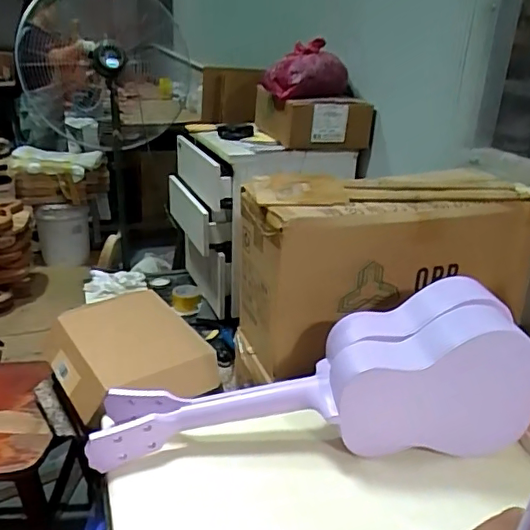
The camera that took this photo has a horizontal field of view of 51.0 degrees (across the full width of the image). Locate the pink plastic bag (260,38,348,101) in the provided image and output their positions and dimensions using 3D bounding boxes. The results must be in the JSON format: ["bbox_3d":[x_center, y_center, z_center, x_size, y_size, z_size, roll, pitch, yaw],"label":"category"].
[{"bbox_3d":[0.108,-0.508,1.458,0.220,0.120,0.161,5,26,7],"label":"pink plastic bag"}]

